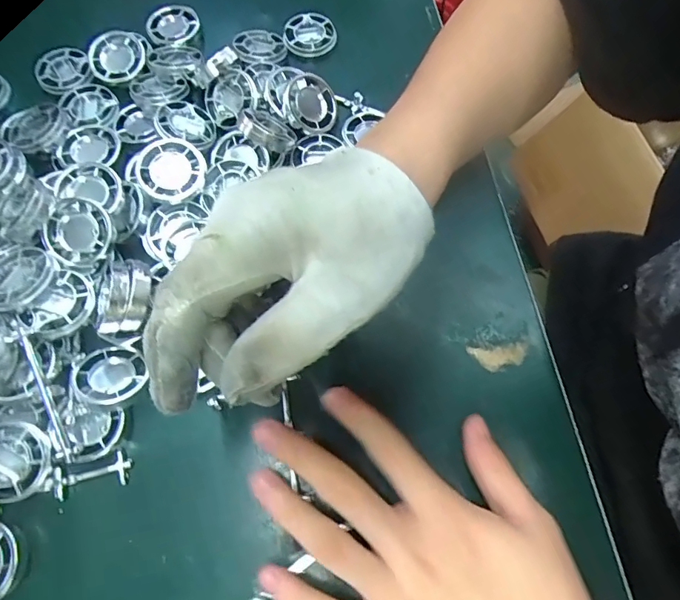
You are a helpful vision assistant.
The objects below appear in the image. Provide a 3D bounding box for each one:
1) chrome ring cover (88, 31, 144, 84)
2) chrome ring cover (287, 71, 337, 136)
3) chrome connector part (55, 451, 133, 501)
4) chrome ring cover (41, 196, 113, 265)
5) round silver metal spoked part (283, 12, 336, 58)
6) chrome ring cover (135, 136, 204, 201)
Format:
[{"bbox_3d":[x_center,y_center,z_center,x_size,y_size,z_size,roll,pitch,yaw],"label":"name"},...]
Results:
[{"bbox_3d":[-0.160,-0.174,0.347,0.038,0.009,0.034,-24,98,-13],"label":"chrome ring cover"},{"bbox_3d":[-0.019,-0.134,0.327,0.033,0.004,0.040,-27,98,-19],"label":"chrome ring cover"},{"bbox_3d":[-0.129,0.091,0.251,0.037,0.007,0.017,-14,70,-5],"label":"chrome connector part"},{"bbox_3d":[-0.150,-0.039,0.277,0.035,0.011,0.037,10,90,-11],"label":"chrome ring cover"},{"bbox_3d":[-0.025,-0.204,0.369,0.040,0.014,0.036,-27,72,-10],"label":"round silver metal spoked part"},{"bbox_3d":[-0.101,-0.078,0.289,0.038,0.014,0.040,-20,87,-15],"label":"chrome ring cover"}]

